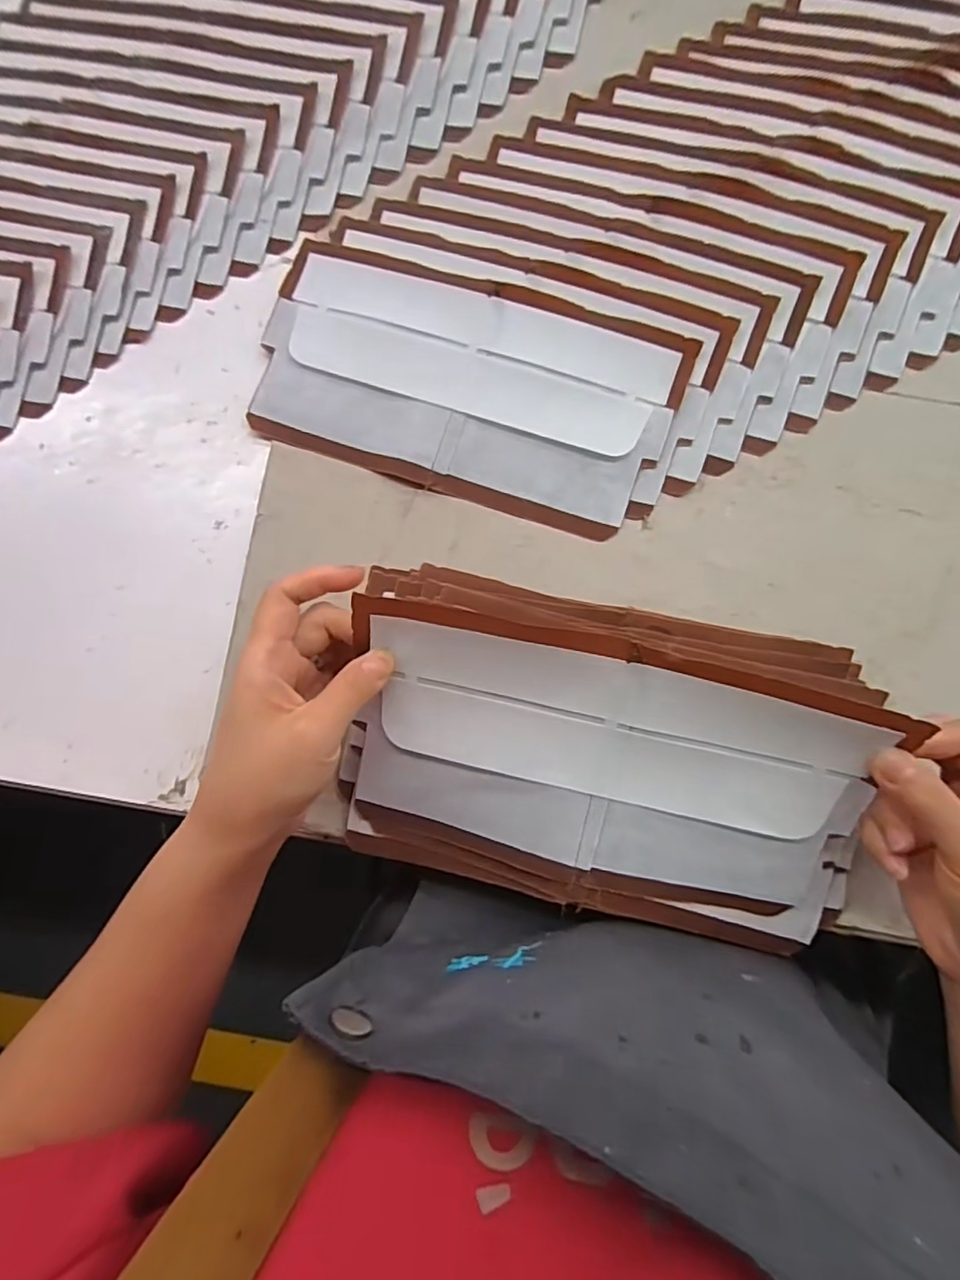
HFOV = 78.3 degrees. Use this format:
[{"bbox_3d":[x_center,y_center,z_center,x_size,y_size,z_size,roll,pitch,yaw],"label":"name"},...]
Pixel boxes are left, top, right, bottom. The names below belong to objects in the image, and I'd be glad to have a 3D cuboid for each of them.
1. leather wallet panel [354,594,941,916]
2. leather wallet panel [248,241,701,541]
[{"bbox_3d":[0.055,0.059,0.277,0.232,0.012,0.119,13,110,4],"label":"leather wallet panel"},{"bbox_3d":[-0.011,-0.146,0.340,0.236,0.009,0.122,18,86,3],"label":"leather wallet panel"}]

